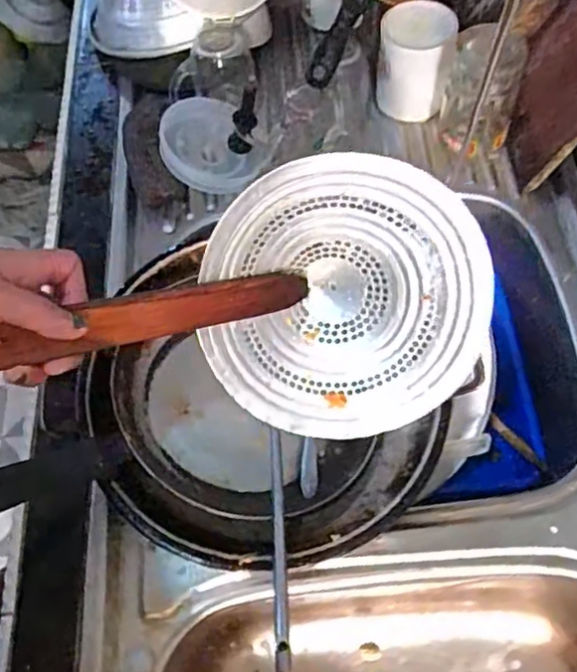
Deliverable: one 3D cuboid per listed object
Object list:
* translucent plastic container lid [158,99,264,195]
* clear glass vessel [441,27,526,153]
[{"bbox_3d":[-0.093,-0.207,0.688,0.103,0.016,0.103,-10,83,-22],"label":"translucent plastic container lid"},{"bbox_3d":[0.195,-0.248,0.636,0.070,0.123,0.056,15,64,10],"label":"clear glass vessel"}]

